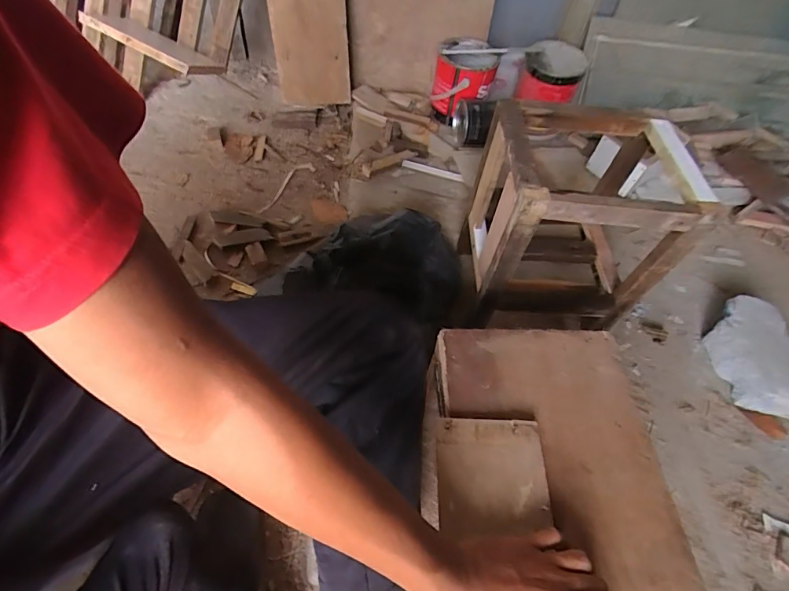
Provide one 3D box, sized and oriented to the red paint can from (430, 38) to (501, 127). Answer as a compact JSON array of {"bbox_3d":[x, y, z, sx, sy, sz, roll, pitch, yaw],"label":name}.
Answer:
[{"bbox_3d":[0.174,-0.549,1.128,0.155,0.144,0.155,14,55,3],"label":"red paint can"}]

